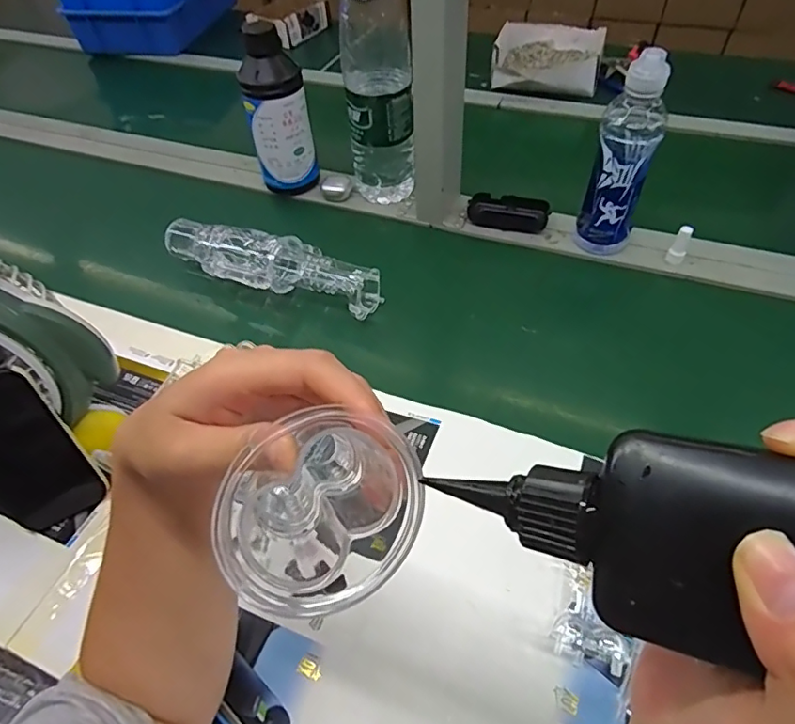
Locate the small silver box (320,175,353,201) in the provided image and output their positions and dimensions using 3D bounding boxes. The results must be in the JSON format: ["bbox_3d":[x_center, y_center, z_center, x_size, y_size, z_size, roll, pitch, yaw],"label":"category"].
[{"bbox_3d":[-0.092,-0.266,0.815,0.046,0.029,0.044,-4,51,0],"label":"small silver box"}]

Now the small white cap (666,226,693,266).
[{"bbox_3d":[0.356,-0.145,0.668,0.020,0.052,0.016,22,56,20],"label":"small white cap"}]

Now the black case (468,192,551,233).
[{"bbox_3d":[0.160,-0.214,0.758,0.110,0.031,0.049,12,53,13],"label":"black case"}]

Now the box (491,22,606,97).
[{"bbox_3d":[0.292,-0.594,1.029,0.204,0.053,0.212,9,52,10],"label":"box"}]

